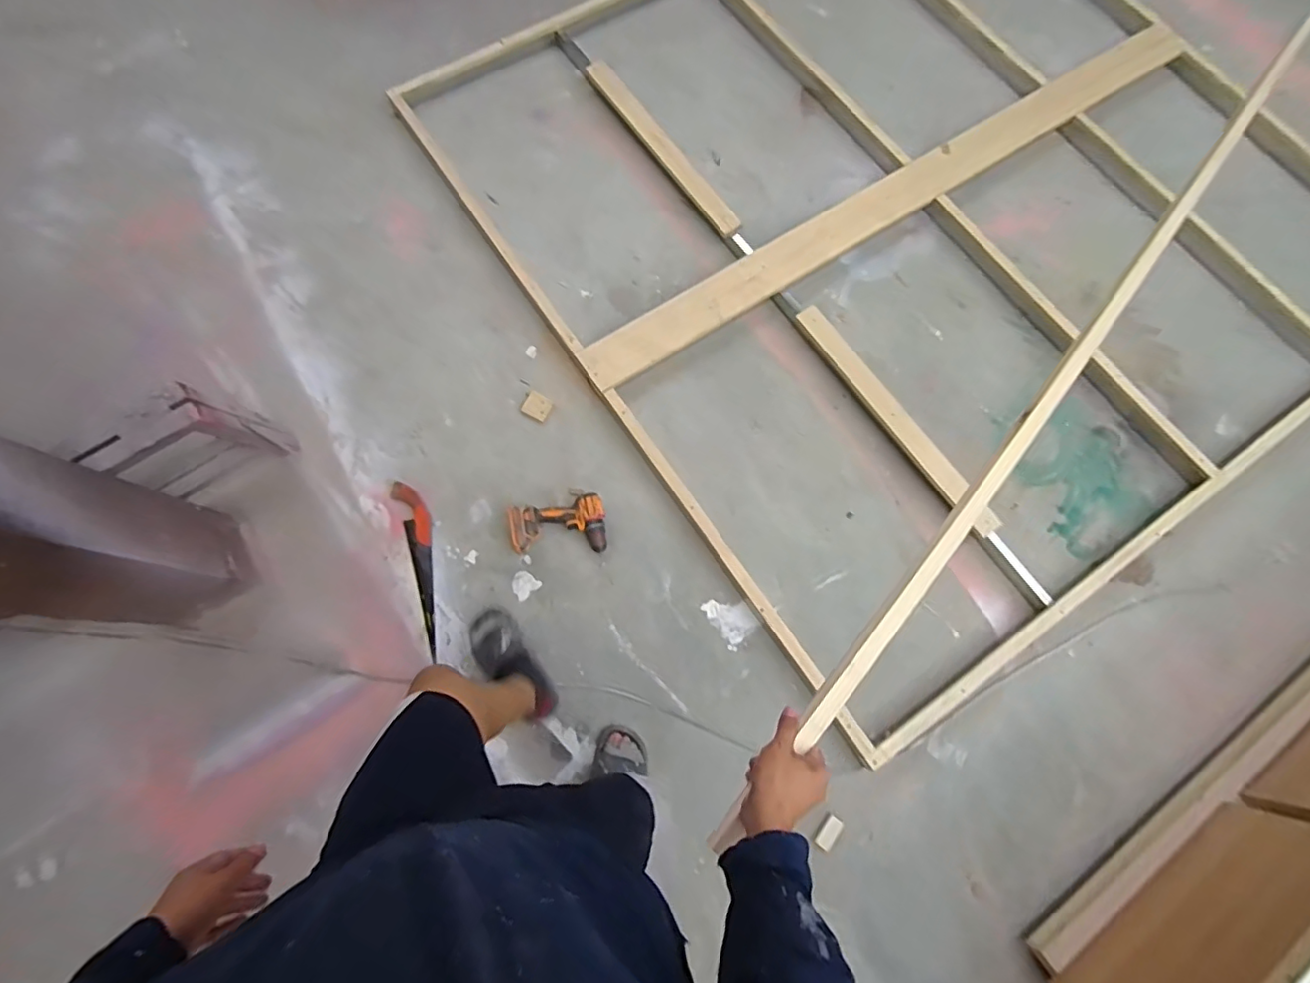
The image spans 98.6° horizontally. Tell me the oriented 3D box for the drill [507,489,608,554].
[{"bbox_3d":[-0.245,0.073,1.433,0.232,0.087,0.161,-5,73,-3],"label":"drill"}]

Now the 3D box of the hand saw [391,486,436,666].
[{"bbox_3d":[-0.593,0.190,1.428,0.080,0.023,0.444,-14,74,-6],"label":"hand saw"}]

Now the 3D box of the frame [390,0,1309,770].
[{"bbox_3d":[0.739,-0.853,1.640,2.168,0.087,2.336,-33,77,-11],"label":"frame"}]

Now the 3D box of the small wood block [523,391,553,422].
[{"bbox_3d":[-0.326,-0.237,1.570,0.076,0.007,0.069,26,74,6],"label":"small wood block"}]

